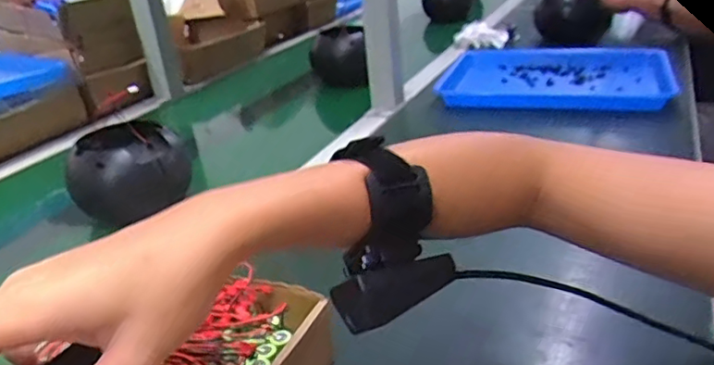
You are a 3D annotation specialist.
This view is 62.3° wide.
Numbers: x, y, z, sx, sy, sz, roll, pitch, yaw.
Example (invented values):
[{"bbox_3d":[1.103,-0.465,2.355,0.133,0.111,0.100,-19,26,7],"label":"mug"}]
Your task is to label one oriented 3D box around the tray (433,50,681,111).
[{"bbox_3d":[0.318,-0.172,0.971,0.348,0.039,0.277,4,27,19],"label":"tray"}]

